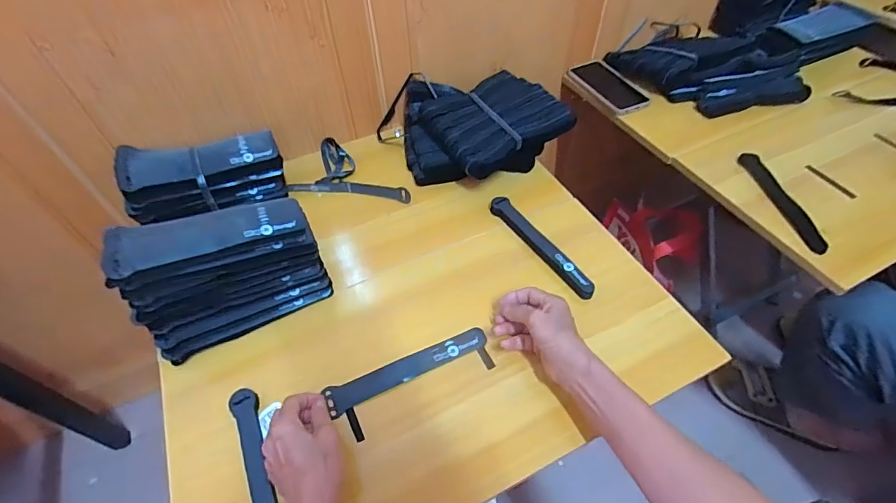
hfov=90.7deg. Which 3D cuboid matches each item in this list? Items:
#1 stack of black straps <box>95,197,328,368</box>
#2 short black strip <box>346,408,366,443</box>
[{"bbox_3d":[-0.254,0.021,0.517,0.197,0.129,0.100,-20,54,-13],"label":"stack of black straps"},{"bbox_3d":[-0.099,0.183,0.471,0.009,0.005,0.038,-24,55,-16],"label":"short black strip"}]

